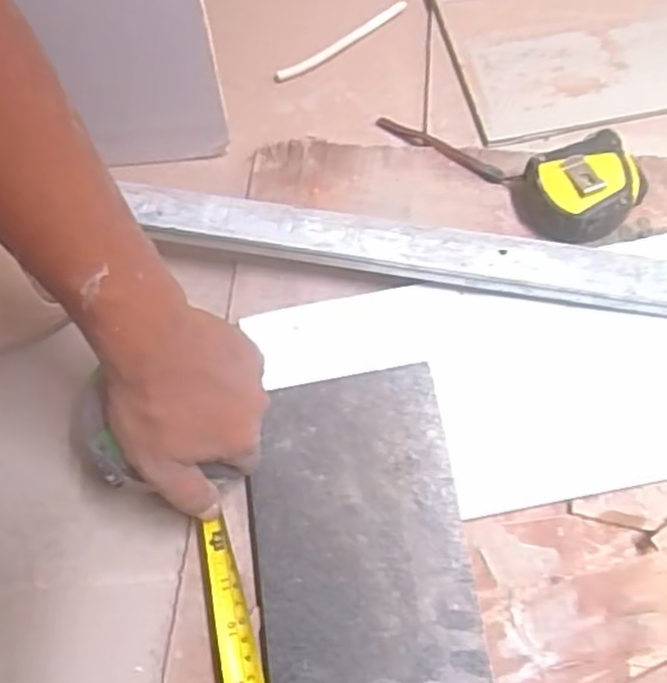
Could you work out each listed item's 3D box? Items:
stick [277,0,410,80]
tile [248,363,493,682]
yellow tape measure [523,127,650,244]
[{"bbox_3d":[0.009,-0.261,0.625,0.137,0.007,0.013,-35,68,-12],"label":"stick"},{"bbox_3d":[0.029,0.199,0.382,0.120,0.011,0.384,-10,64,-1],"label":"tile"},{"bbox_3d":[0.181,-0.109,0.517,0.080,0.037,0.070,-20,65,-6],"label":"yellow tape measure"}]

